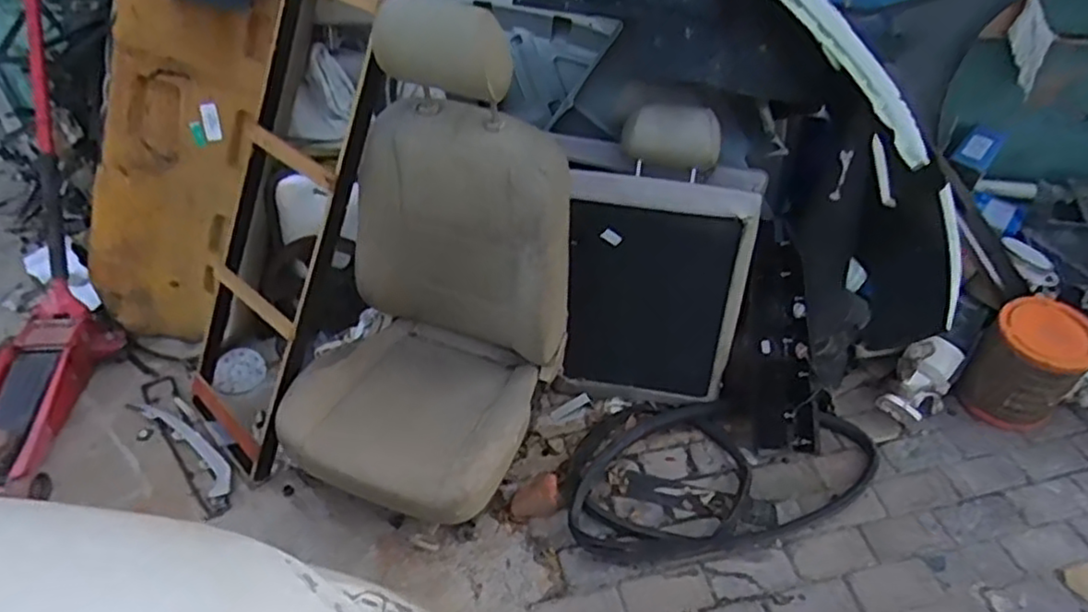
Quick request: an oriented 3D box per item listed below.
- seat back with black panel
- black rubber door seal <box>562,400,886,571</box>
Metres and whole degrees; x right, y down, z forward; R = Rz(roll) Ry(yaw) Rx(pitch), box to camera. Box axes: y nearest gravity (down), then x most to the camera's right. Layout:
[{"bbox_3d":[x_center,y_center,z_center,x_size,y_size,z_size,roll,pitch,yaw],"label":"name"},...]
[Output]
[{"bbox_3d":[0.283,-0.120,1.710,0.459,0.715,0.132,1,24,13],"label":"seat back with black panel"},{"bbox_3d":[0.441,0.418,1.652,0.787,0.060,0.438,2,46,2],"label":"black rubber door seal"}]

